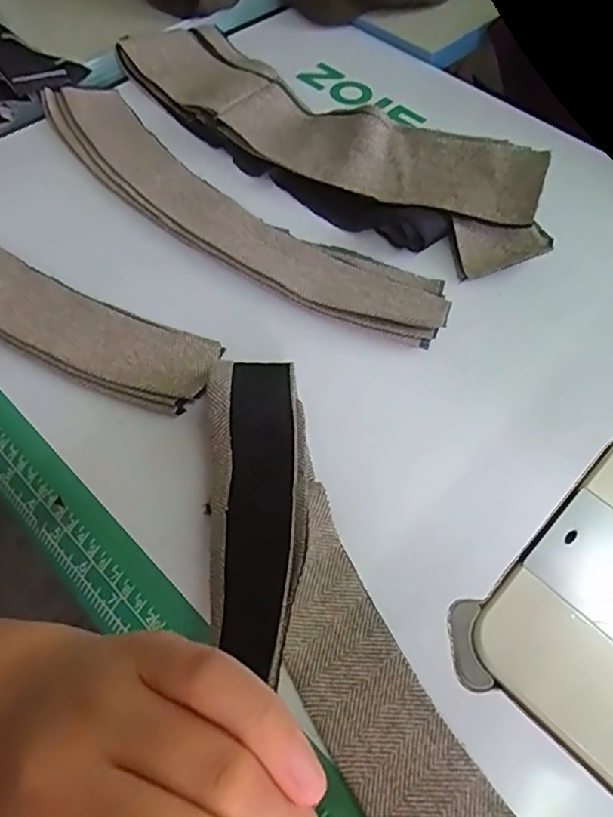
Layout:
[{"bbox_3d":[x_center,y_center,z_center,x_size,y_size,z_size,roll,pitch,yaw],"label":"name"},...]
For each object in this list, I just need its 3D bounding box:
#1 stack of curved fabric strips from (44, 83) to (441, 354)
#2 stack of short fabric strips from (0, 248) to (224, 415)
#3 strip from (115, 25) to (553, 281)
[{"bbox_3d":[-0.068,-0.157,0.422,0.385,0.010,0.086,36,64,18],"label":"stack of curved fabric strips"},{"bbox_3d":[-0.177,-0.070,0.366,0.260,0.010,0.062,25,61,12],"label":"stack of short fabric strips"},{"bbox_3d":[0.005,-0.227,0.448,0.395,0.039,0.105,37,64,19],"label":"strip"}]

